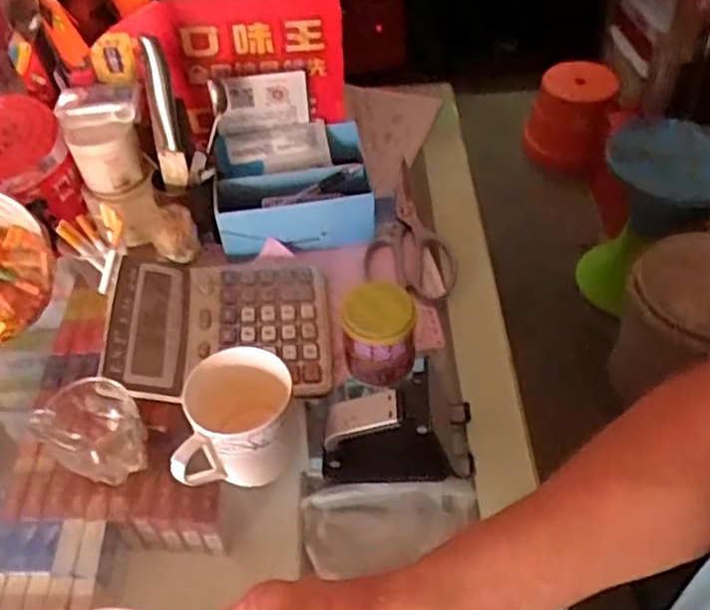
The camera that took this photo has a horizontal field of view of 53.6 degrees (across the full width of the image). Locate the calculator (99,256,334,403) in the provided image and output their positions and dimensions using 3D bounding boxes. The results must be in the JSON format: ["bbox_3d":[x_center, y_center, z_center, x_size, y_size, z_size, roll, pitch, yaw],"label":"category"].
[{"bbox_3d":[-0.123,0.016,0.651,0.196,0.028,0.159,0,51,-9],"label":"calculator"}]

